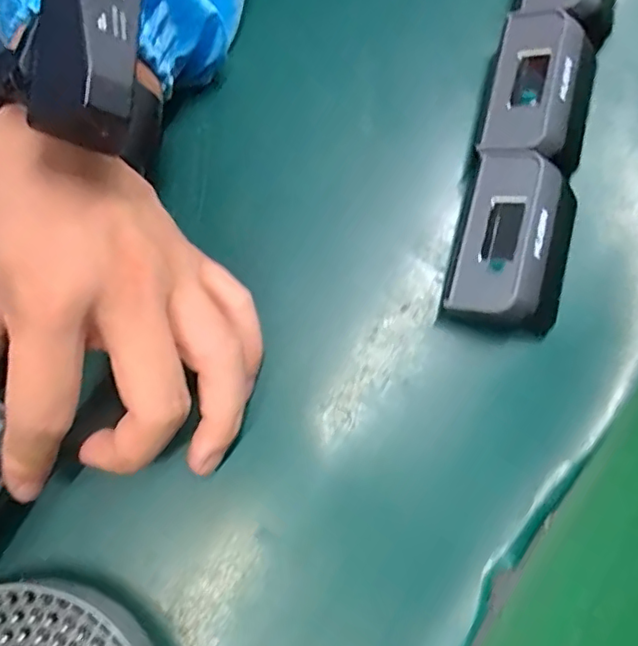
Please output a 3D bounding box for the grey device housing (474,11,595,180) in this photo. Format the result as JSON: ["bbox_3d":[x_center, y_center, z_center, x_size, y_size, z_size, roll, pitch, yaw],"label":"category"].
[{"bbox_3d":[0.105,-0.106,0.271,0.048,0.027,0.078,14,77,5],"label":"grey device housing"}]

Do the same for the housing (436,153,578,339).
[{"bbox_3d":[0.085,-0.032,0.253,0.050,0.026,0.081,14,77,5],"label":"housing"}]

